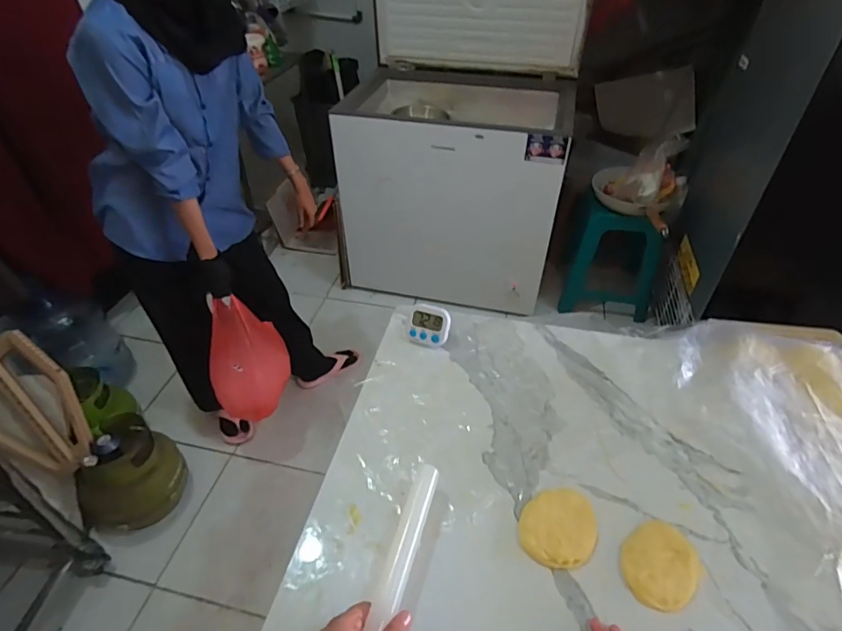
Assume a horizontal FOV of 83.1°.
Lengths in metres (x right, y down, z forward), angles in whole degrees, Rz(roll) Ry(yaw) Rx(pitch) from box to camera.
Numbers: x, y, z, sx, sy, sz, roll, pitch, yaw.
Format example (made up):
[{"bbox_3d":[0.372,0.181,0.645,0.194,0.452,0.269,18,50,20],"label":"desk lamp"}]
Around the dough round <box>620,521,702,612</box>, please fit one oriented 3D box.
[{"bbox_3d":[0.254,0.263,0.501,0.085,0.015,0.073,-22,46,-21],"label":"dough round"}]

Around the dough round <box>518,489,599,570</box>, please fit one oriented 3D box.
[{"bbox_3d":[0.156,0.236,0.535,0.078,0.018,0.091,28,50,29],"label":"dough round"}]

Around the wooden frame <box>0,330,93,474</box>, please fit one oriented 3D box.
[{"bbox_3d":[-1.050,0.207,1.222,0.212,0.480,0.215,-22,19,50],"label":"wooden frame"}]

